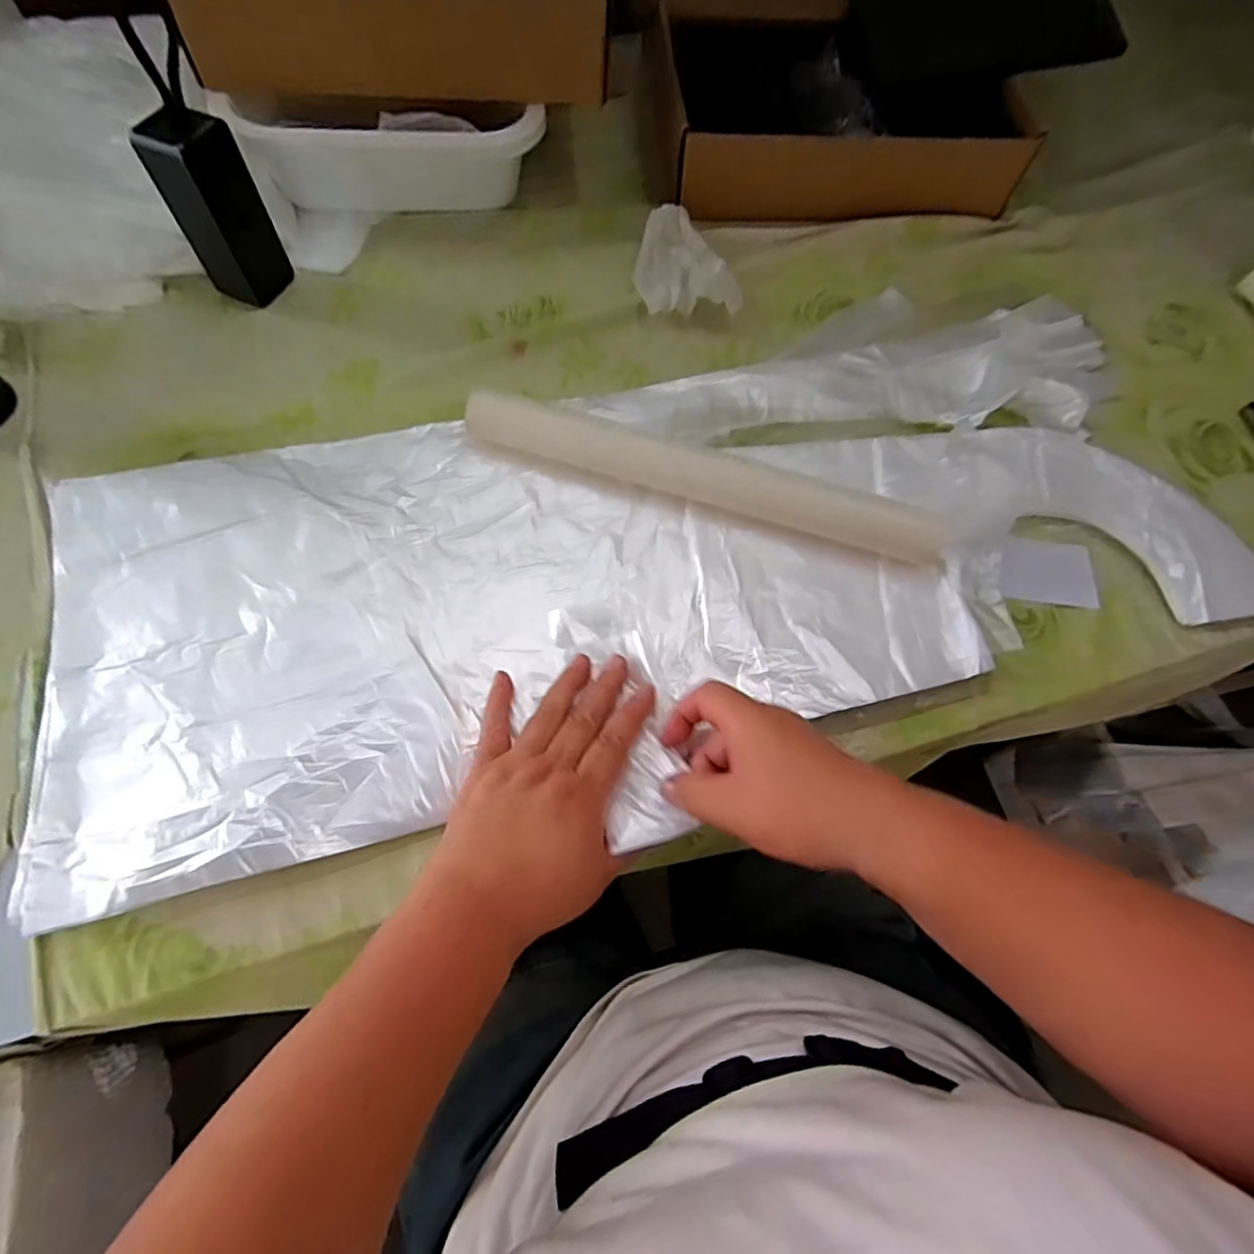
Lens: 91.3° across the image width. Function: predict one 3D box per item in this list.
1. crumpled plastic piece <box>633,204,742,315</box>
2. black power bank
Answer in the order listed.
[{"bbox_3d":[0.051,-0.342,0.582,0.083,0.033,0.128,-9,66,-7],"label":"crumpled plastic piece"},{"bbox_3d":[-0.337,-0.356,0.487,0.047,0.183,0.056,24,66,8],"label":"black power bank"}]

